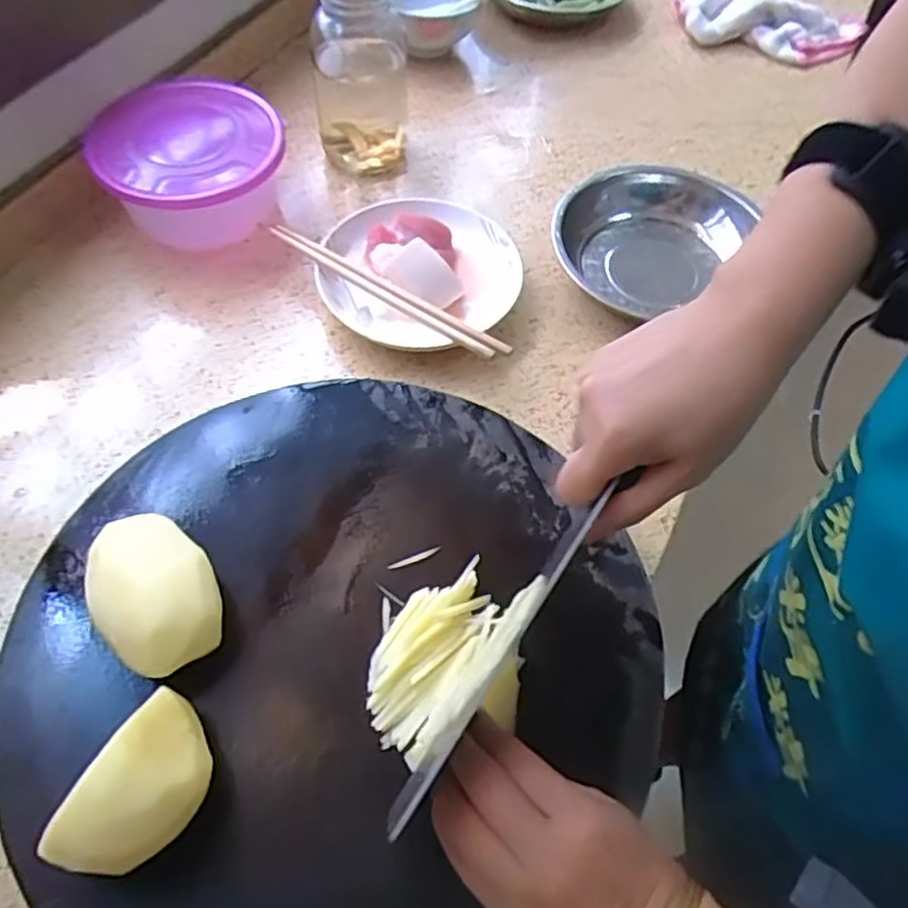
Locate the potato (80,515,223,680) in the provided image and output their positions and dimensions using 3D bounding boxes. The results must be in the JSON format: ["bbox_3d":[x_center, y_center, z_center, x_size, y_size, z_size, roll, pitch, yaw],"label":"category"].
[{"bbox_3d":[-0.168,0.075,0.386,0.061,0.047,0.098,-35,67,-22],"label":"potato"}]

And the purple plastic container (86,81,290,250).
[{"bbox_3d":[-0.225,-0.249,0.613,0.146,0.089,0.147,-4,59,-6],"label":"purple plastic container"}]

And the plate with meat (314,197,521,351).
[{"bbox_3d":[-0.029,-0.162,0.600,0.154,0.040,0.171,33,62,16],"label":"plate with meat"}]

